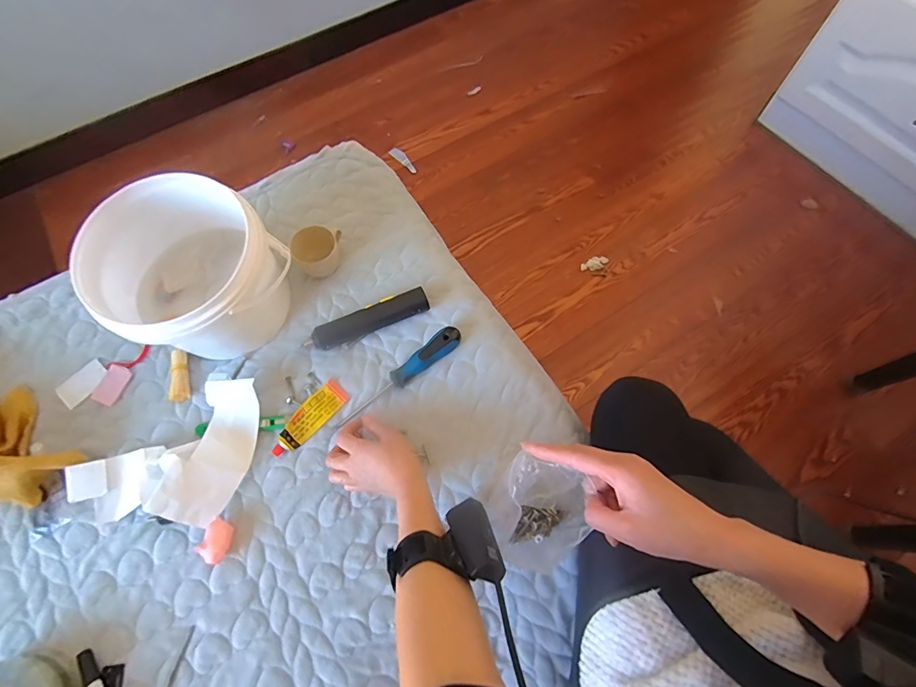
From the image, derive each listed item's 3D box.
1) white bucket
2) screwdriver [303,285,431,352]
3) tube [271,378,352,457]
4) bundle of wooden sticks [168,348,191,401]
[{"bbox_3d":[-0.329,-0.077,0.551,0.179,0.164,0.187,0,68,-1],"label":"white bucket"},{"bbox_3d":[-0.124,-0.033,0.600,0.171,0.030,0.031,-21,69,-9],"label":"screwdriver"},{"bbox_3d":[-0.194,0.097,0.566,0.038,0.021,0.113,39,72,14],"label":"tube"},{"bbox_3d":[-0.373,0.044,0.586,0.021,0.020,0.069,-10,68,-5],"label":"bundle of wooden sticks"}]

